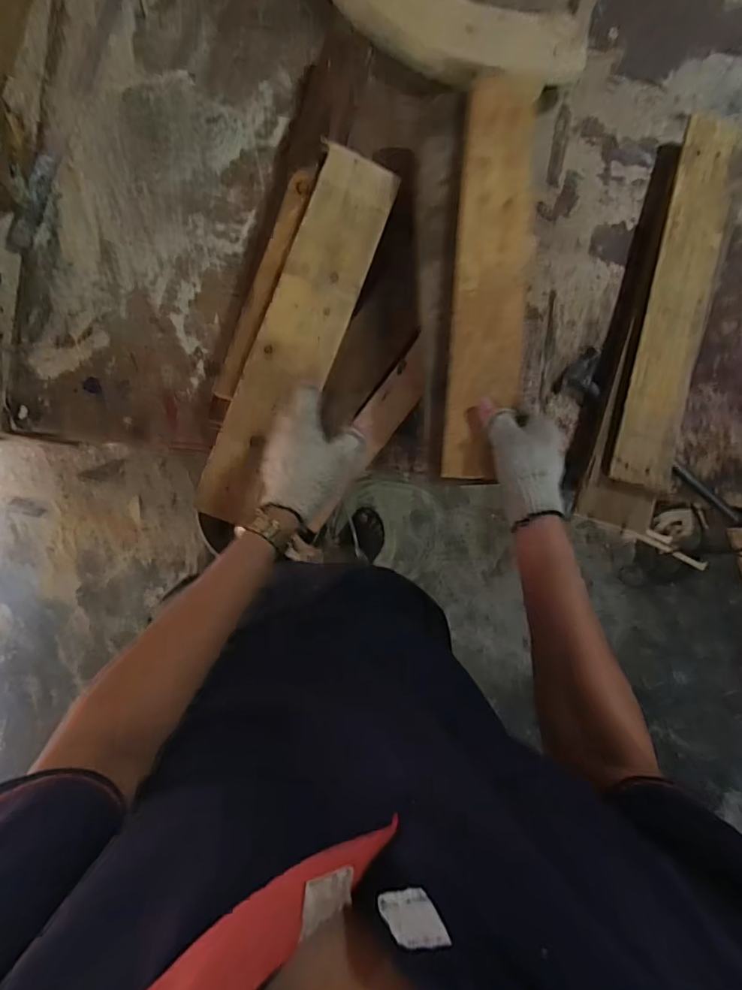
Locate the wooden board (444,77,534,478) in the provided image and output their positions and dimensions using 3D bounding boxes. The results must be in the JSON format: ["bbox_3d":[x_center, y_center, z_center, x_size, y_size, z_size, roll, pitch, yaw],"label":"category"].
[{"bbox_3d":[0.133,-0.245,0.546,0.081,0.021,0.460,7,83,-1],"label":"wooden board"}]

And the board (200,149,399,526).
[{"bbox_3d":[-0.094,-0.195,0.611,0.097,0.024,0.471,23,89,0],"label":"board"}]

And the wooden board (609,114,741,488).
[{"bbox_3d":[0.401,-0.255,0.642,0.081,0.037,0.494,15,86,-1],"label":"wooden board"}]

